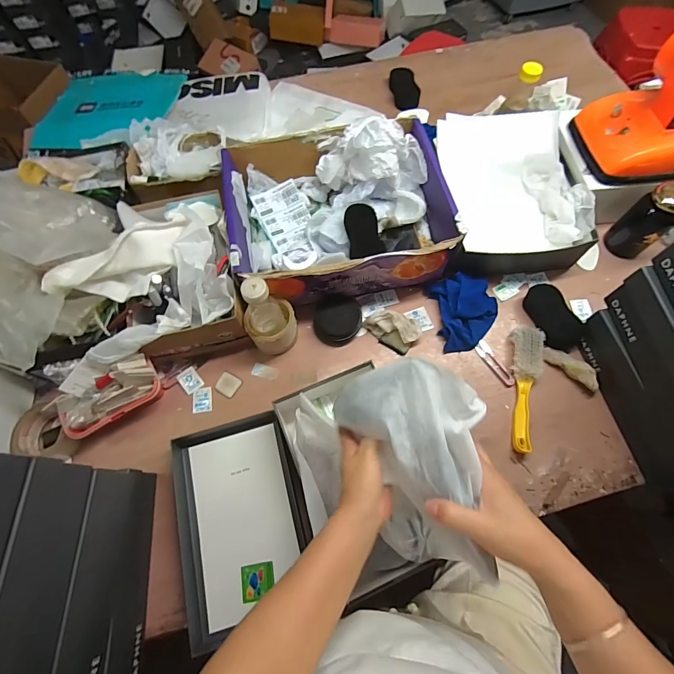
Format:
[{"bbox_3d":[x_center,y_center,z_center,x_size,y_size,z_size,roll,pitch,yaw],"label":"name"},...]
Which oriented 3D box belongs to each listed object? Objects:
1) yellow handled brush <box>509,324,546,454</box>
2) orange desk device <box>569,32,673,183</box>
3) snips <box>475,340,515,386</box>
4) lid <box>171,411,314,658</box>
[{"bbox_3d":[0.333,0.087,0.646,0.048,0.036,0.223,12,69,6],"label":"yellow handled brush"},{"bbox_3d":[0.581,-0.409,0.635,0.193,0.195,0.193,-16,68,-5],"label":"orange desk device"},{"bbox_3d":[0.298,0.047,0.682,0.027,0.009,0.097,-31,70,-11],"label":"snips"},{"bbox_3d":[-0.155,0.287,0.591,0.198,0.032,0.291,-17,68,-5],"label":"lid"}]

